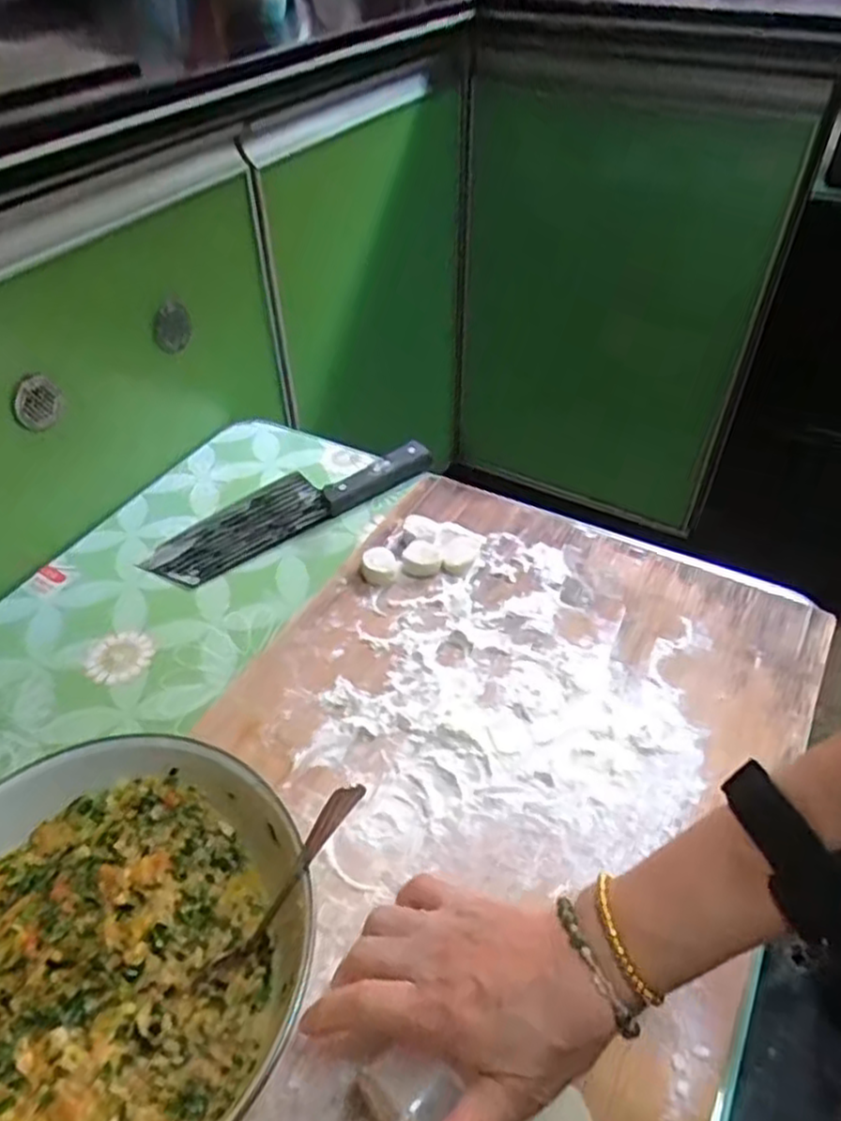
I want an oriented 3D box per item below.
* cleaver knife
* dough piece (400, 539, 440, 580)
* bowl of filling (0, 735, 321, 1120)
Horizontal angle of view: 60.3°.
[{"bbox_3d":[-0.120,-0.054,0.669,0.269,0.019,0.081,-26,49,-24],"label":"cleaver knife"},{"bbox_3d":[0.001,-0.001,0.589,0.031,0.013,0.033,0,44,0],"label":"dough piece"},{"bbox_3d":[-0.157,0.198,0.356,0.182,0.096,0.195,0,44,0],"label":"bowl of filling"}]

